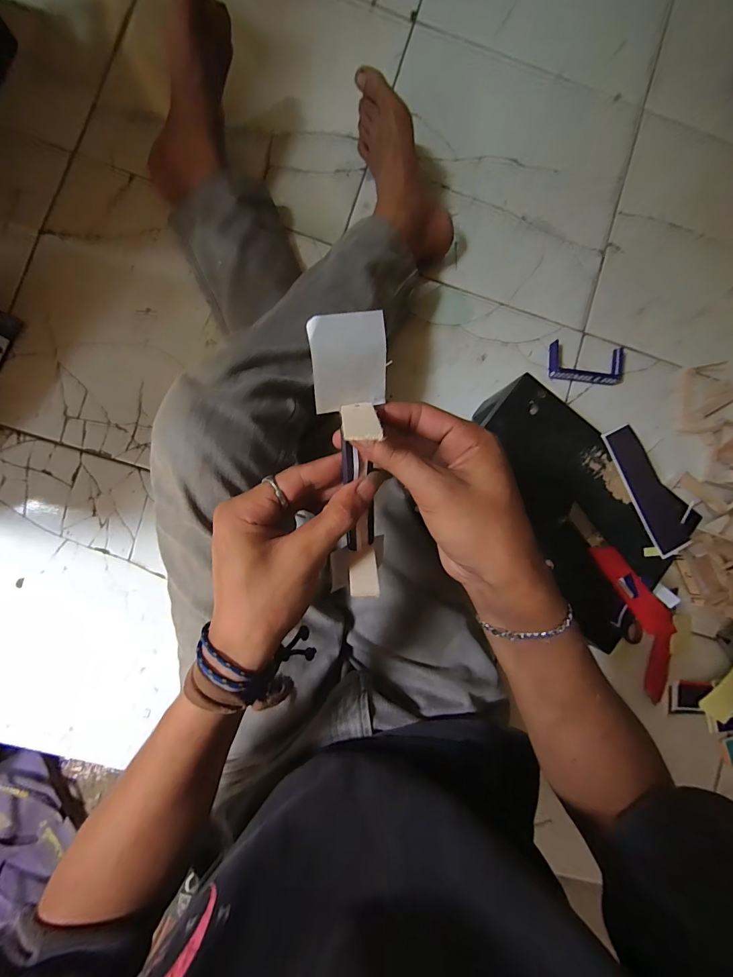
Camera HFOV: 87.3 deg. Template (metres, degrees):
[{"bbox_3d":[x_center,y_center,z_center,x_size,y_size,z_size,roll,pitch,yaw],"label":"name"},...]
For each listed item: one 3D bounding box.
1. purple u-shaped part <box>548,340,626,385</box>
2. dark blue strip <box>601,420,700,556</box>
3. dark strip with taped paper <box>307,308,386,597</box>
[{"bbox_3d":[0.338,-0.191,0.591,0.118,0.017,0.053,7,86,-5],"label":"purple u-shaped part"},{"bbox_3d":[0.344,-0.003,0.460,0.066,0.009,0.158,-24,89,-6],"label":"dark blue strip"},{"bbox_3d":[-0.008,-0.016,0.228,0.041,0.041,0.160,-2,111,-5],"label":"dark strip with taped paper"}]

